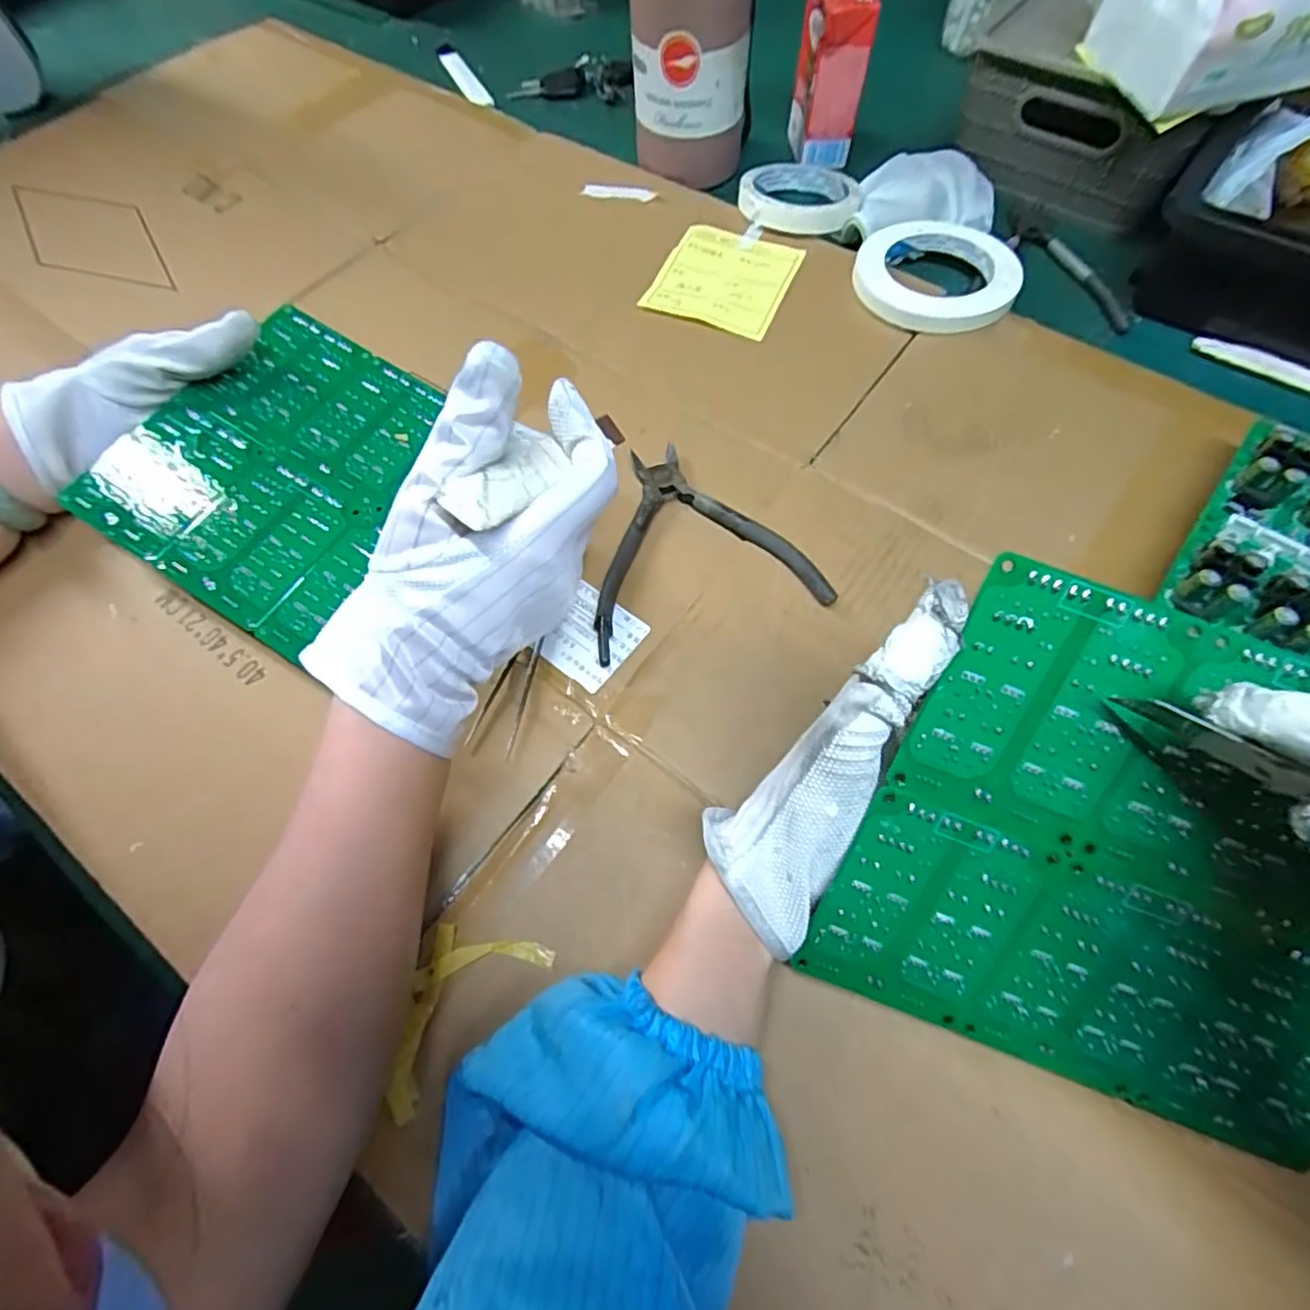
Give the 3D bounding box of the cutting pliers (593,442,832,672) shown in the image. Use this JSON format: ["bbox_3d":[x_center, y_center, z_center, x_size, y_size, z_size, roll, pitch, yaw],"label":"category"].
[{"bbox_3d":[0.018,-0.070,0.373,0.132,0.014,0.129,-15,64,-5],"label":"cutting pliers"}]

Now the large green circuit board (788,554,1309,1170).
[{"bbox_3d":[0.177,0.083,0.223,0.201,0.004,0.171,22,107,3],"label":"large green circuit board"}]

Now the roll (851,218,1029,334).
[{"bbox_3d":[0.203,-0.281,0.466,0.114,0.019,0.107,-1,64,2],"label":"roll"}]

